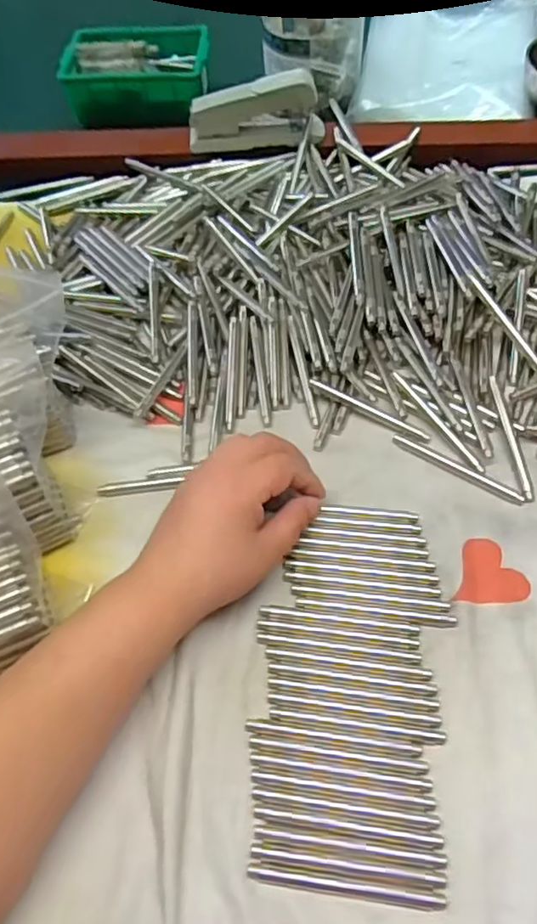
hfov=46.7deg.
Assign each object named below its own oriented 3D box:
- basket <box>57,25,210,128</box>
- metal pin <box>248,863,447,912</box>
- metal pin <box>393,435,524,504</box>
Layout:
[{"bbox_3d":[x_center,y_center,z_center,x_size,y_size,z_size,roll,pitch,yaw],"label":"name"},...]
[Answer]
[{"bbox_3d":[-0.136,-0.411,0.666,0.149,0.054,0.102,1,60,5],"label":"basket"},{"bbox_3d":[0.037,0.203,0.296,0.092,0.004,0.008,5,60,7],"label":"metal pin"},{"bbox_3d":[0.127,0.004,0.418,0.092,0.004,0.007,30,66,20],"label":"metal pin"}]

